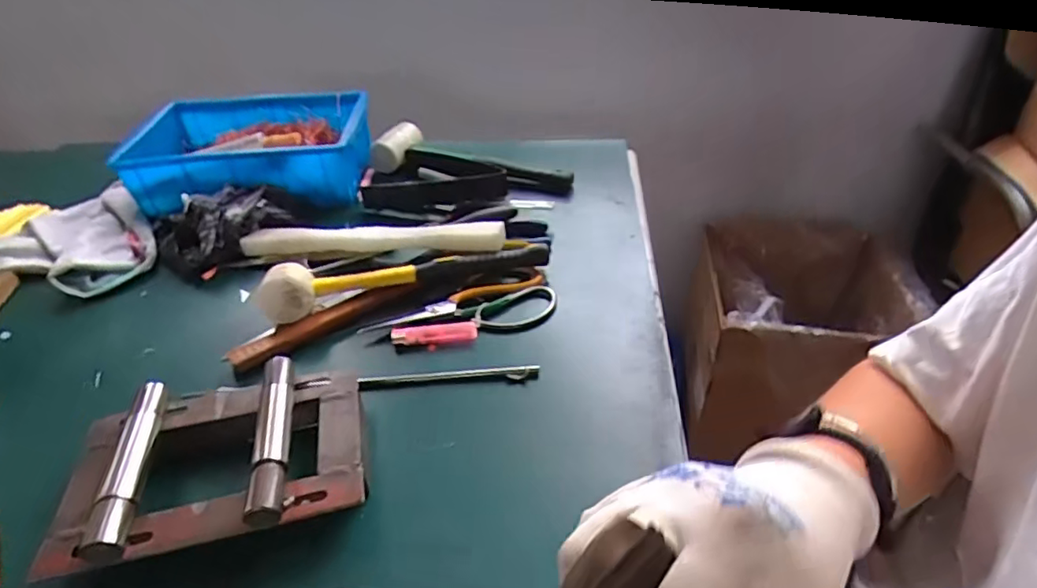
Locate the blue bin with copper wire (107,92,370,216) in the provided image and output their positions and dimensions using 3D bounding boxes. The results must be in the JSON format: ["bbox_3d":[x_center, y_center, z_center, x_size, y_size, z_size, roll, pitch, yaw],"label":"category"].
[{"bbox_3d":[-0.359,-0.189,0.789,0.305,0.089,0.245,-7,37,-8],"label":"blue bin with copper wire"}]

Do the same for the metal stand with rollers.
[{"bbox_3d":[-0.211,0.113,0.415,0.198,0.048,0.151,-9,38,-10],"label":"metal stand with rollers"}]

